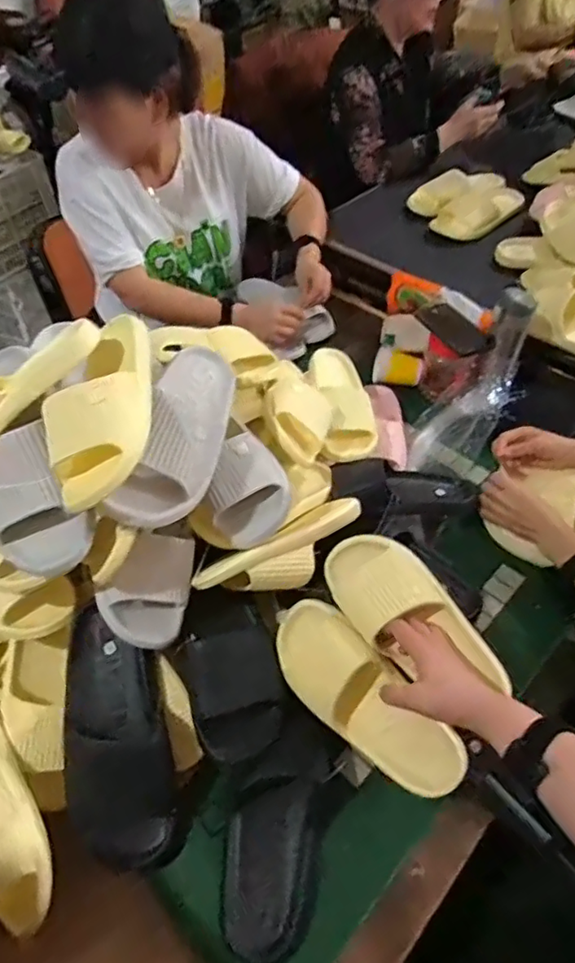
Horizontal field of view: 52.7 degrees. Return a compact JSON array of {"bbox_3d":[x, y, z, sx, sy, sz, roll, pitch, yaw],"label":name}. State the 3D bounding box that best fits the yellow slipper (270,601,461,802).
[{"bbox_3d":[0.084,0.255,0.683,0.261,0.075,0.109,43,89,17],"label":"yellow slipper"}]

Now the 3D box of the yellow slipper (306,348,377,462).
[{"bbox_3d":[0.091,-0.140,0.990,0.111,0.075,0.258,-6,51,-3],"label":"yellow slipper"}]

